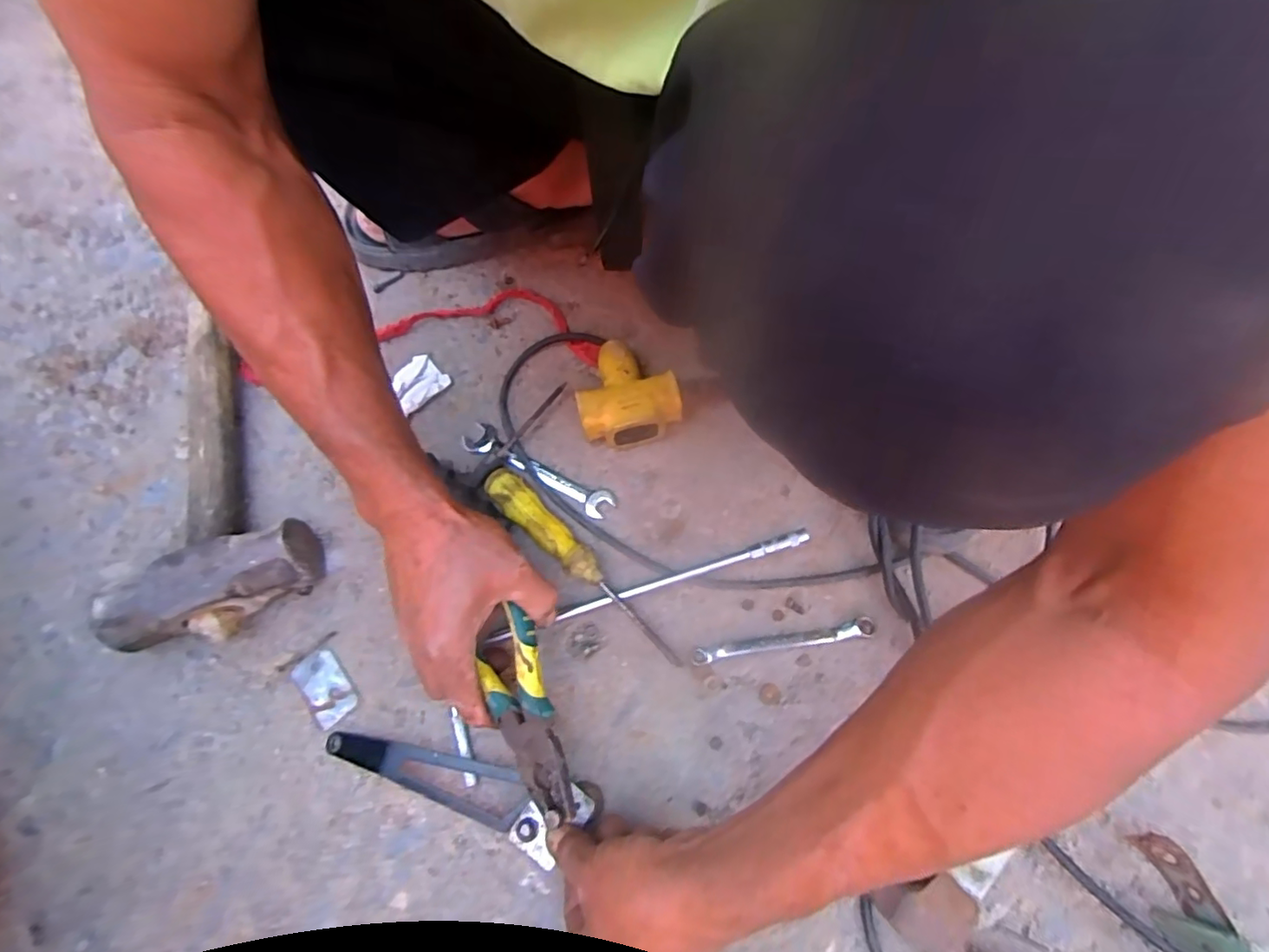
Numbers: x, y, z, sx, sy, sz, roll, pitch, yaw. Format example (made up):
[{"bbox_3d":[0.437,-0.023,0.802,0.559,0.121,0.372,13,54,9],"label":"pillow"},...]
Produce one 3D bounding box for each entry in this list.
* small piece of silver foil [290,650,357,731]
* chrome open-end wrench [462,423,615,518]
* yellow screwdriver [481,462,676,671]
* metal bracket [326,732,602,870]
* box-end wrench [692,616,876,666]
[{"bbox_3d":[-0.231,0.157,0.436,0.031,0.005,0.053,-36,73,-10],"label":"small piece of silver foil"},{"bbox_3d":[-0.081,-0.005,0.486,0.136,0.008,0.026,28,73,12],"label":"chrome open-end wrench"},{"bbox_3d":[-0.043,0.067,0.446,0.027,0.027,0.199,-43,74,-12],"label":"yellow screwdriver"},{"bbox_3d":[-0.123,0.213,0.403,0.195,0.024,0.048,13,71,9],"label":"metal bracket"},{"bbox_3d":[0.111,0.124,0.438,0.136,0.009,0.013,-9,70,-1],"label":"box-end wrench"}]

